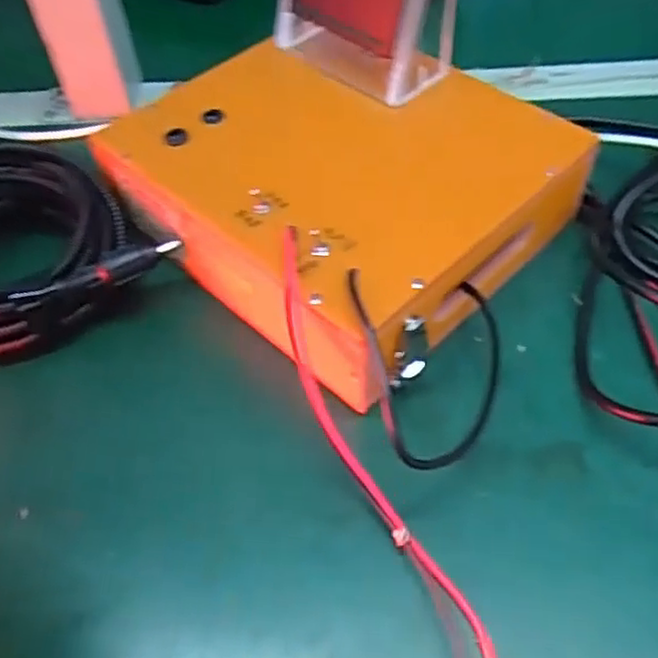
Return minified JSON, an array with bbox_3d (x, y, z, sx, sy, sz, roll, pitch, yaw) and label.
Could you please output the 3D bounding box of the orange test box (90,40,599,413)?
[{"bbox_3d":[0.005,-0.077,0.373,0.187,0.064,0.197,-39,60,-23],"label":"orange test box"}]

